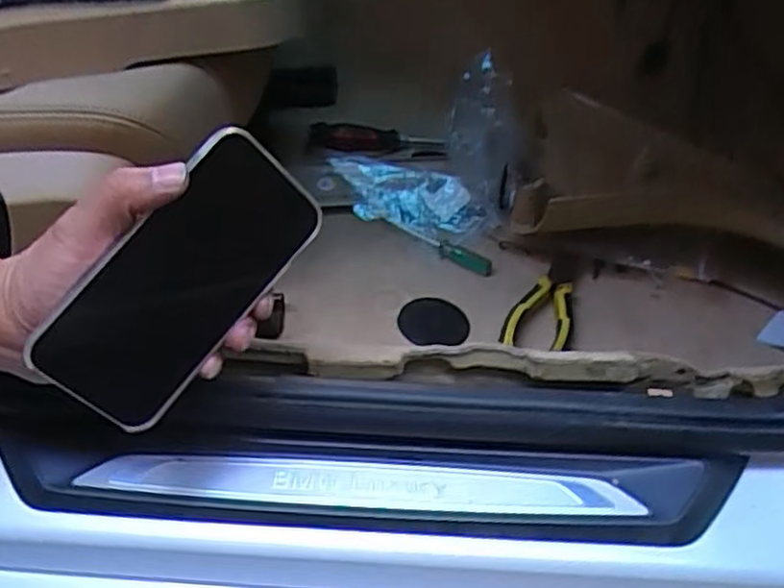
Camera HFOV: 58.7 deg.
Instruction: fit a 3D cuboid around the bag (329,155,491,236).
[{"bbox_3d":[0.015,-0.099,0.710,0.158,0.031,0.065,6,43,5],"label":"bag"}]

